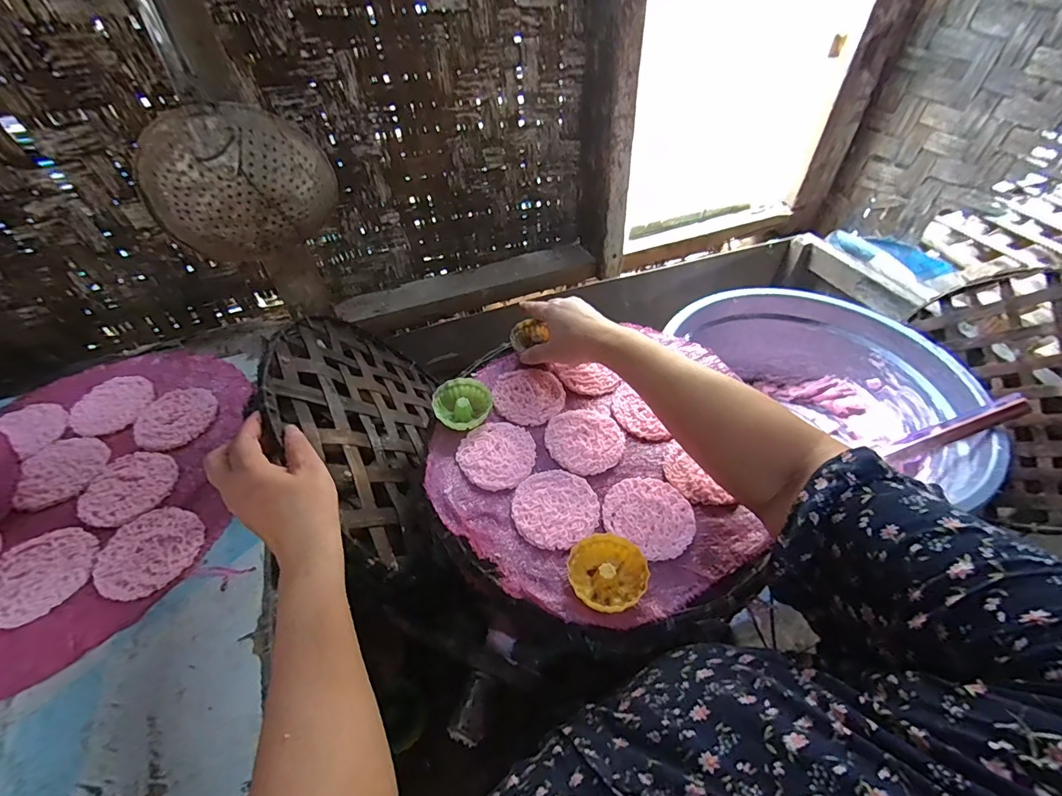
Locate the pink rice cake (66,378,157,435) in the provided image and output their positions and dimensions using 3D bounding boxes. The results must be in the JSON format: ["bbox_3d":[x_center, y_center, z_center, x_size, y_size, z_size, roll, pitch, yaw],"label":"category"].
[{"bbox_3d":[-0.468,0.006,0.508,0.078,0.010,0.086,-31,53,-26],"label":"pink rice cake"}]

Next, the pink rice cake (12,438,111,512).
[{"bbox_3d":[-0.464,0.070,0.453,0.072,0.006,0.087,-24,50,-21],"label":"pink rice cake"}]

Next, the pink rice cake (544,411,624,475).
[{"bbox_3d":[0.056,0.042,0.468,0.076,0.004,0.078,0,46,0],"label":"pink rice cake"}]

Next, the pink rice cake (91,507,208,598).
[{"bbox_3d":[-0.332,0.131,0.394,0.081,0.007,0.076,2,47,-2],"label":"pink rice cake"}]

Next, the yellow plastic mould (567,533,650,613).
[{"bbox_3d":[0.061,0.140,0.363,0.059,0.020,0.060,0,46,0],"label":"yellow plastic mould"}]

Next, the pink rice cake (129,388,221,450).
[{"bbox_3d":[-0.388,0.020,0.494,0.077,0.006,0.079,9,47,9],"label":"pink rice cake"}]

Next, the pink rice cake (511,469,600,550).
[{"bbox_3d":[0.023,0.099,0.414,0.077,0.006,0.078,0,46,0],"label":"pink rice cake"}]

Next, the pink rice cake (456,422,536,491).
[{"bbox_3d":[-0.034,0.055,0.459,0.075,0.007,0.078,0,46,0],"label":"pink rice cake"}]

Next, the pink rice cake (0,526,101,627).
[{"bbox_3d":[-0.411,0.147,0.380,0.078,0.004,0.076,0,46,0],"label":"pink rice cake"}]

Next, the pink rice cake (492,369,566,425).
[{"bbox_3d":[-0.002,-0.004,0.508,0.078,0.004,0.073,0,46,0],"label":"pink rice cake"}]

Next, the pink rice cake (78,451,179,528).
[{"bbox_3d":[-0.384,0.085,0.436,0.076,0.004,0.078,2,47,-2],"label":"pink rice cake"}]

